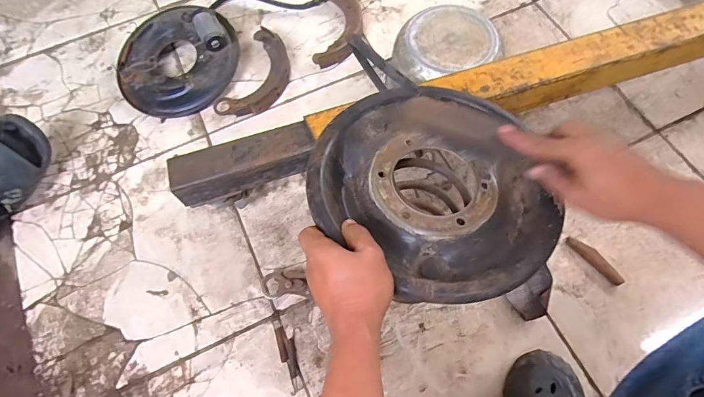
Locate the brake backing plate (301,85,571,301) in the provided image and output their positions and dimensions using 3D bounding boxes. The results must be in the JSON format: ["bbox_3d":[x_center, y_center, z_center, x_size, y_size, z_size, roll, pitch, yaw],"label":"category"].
[{"bbox_3d":[0.093,-0.022,0.457,0.249,0.061,0.257,-1,68,2],"label":"brake backing plate"}]

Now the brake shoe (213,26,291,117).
[{"bbox_3d":[-0.199,-0.265,0.913,0.120,0.032,0.226,19,70,10],"label":"brake shoe"}]

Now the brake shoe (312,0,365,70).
[{"bbox_3d":[-0.025,-0.393,0.957,0.100,0.030,0.213,6,68,5],"label":"brake shoe"}]

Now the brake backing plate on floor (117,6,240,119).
[{"bbox_3d":[-0.382,-0.306,0.915,0.244,0.083,0.260,-1,68,2],"label":"brake backing plate on floor"}]

